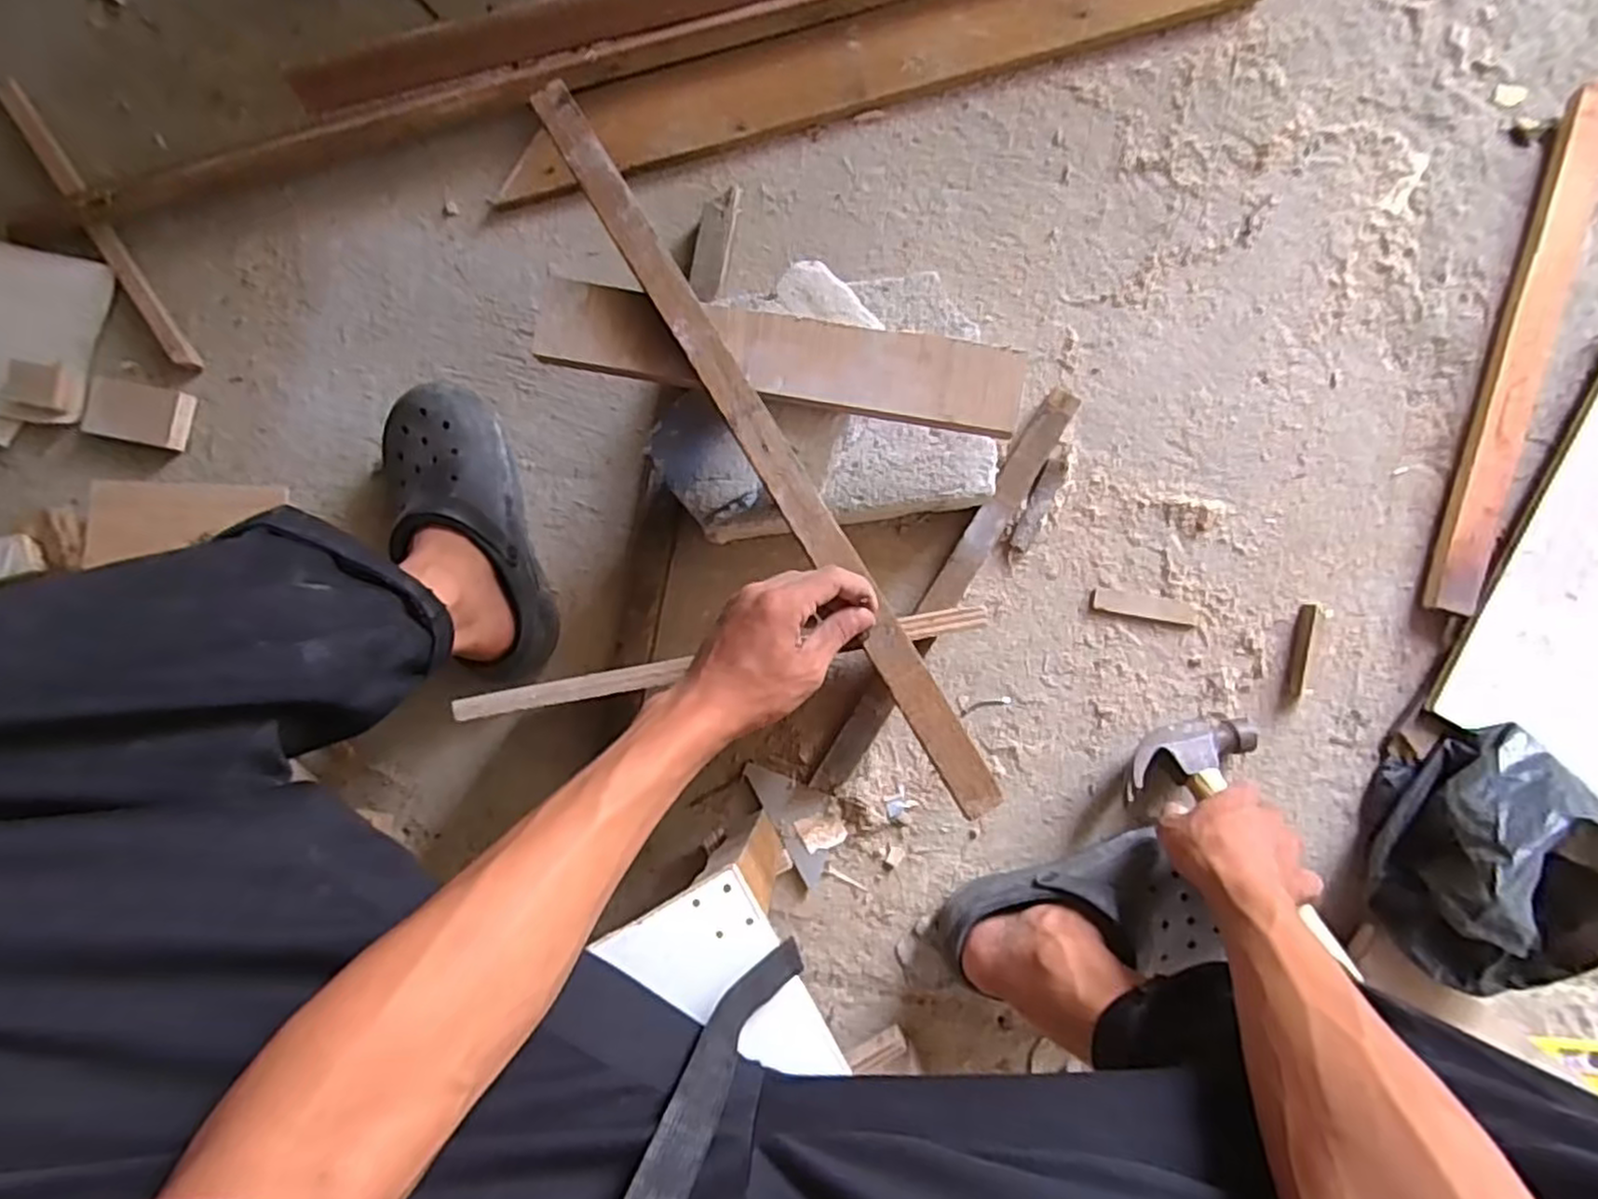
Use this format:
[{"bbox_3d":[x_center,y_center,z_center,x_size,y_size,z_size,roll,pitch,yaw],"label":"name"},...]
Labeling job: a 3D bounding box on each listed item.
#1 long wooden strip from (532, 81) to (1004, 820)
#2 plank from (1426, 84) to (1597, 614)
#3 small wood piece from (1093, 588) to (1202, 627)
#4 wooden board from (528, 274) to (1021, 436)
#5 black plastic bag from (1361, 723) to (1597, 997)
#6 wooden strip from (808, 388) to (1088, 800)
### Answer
[{"bbox_3d":[-0.030,-0.117,0.511,0.029,0.009,0.587,-31,84,2],"label":"long wooden strip"},{"bbox_3d":[0.636,-0.218,0.646,0.046,0.025,0.472,17,88,5],"label":"plank"},{"bbox_3d":[0.313,0.007,0.667,0.094,0.004,0.020,10,88,5],"label":"small wood piece"},{"bbox_3d":[-0.016,-0.177,0.536,0.350,0.019,0.064,10,88,5],"label":"wooden board"},{"bbox_3d":[0.549,0.208,0.574,0.129,0.140,0.193,24,89,5],"label":"black plastic bag"},{"bbox_3d":[0.133,-0.005,0.669,0.032,0.024,0.413,32,90,5],"label":"wooden strip"}]

